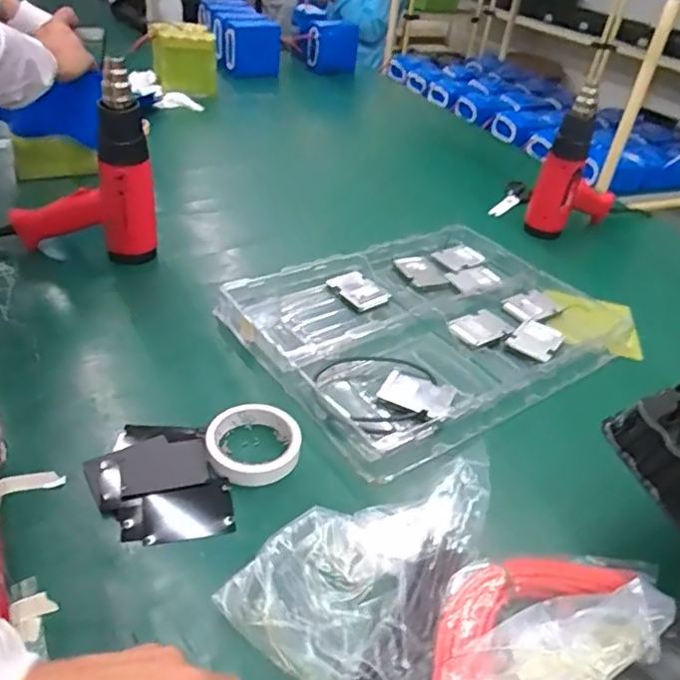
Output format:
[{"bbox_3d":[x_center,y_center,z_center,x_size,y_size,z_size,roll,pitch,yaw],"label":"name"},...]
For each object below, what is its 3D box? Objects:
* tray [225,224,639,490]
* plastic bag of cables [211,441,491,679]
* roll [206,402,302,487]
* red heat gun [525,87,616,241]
[{"bbox_3d":[0.131,-0.034,0.809,0.492,0.030,0.354,-21,45,-32],"label":"tray"},{"bbox_3d":[0.045,0.183,0.486,0.164,0.051,0.237,32,44,30],"label":"plastic bag of cables"},{"bbox_3d":[-0.088,0.103,0.603,0.090,0.022,0.096,4,37,-3],"label":"roll"},{"bbox_3d":[0.445,-0.308,1.078,0.197,0.269,0.066,-23,46,-33],"label":"red heat gun"}]

